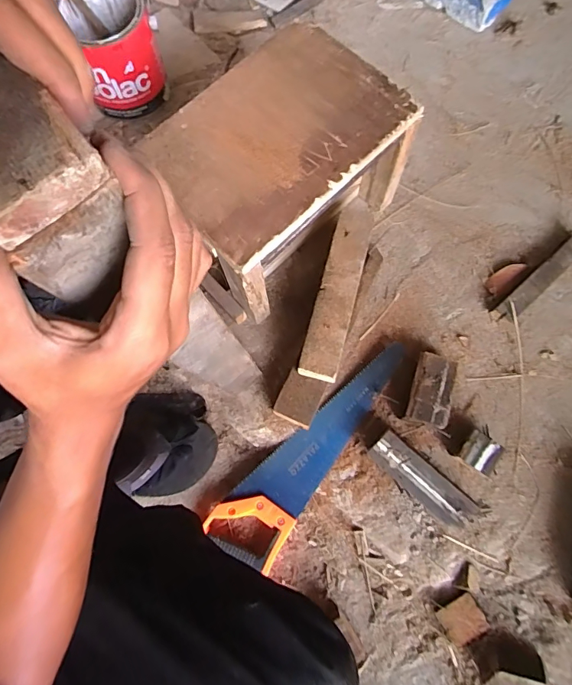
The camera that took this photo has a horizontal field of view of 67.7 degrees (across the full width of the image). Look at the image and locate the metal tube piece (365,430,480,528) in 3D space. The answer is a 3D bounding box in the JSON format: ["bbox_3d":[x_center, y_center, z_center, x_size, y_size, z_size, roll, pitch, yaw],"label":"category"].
[{"bbox_3d":[0.198,0.199,0.616,0.170,0.043,0.054,40,79,11],"label":"metal tube piece"}]

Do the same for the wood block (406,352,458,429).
[{"bbox_3d":[0.221,0.070,0.646,0.059,0.041,0.101,17,75,6],"label":"wood block"}]

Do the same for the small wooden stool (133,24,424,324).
[{"bbox_3d":[-0.016,-0.235,0.645,0.329,0.219,0.220,-43,78,-10],"label":"small wooden stool"}]

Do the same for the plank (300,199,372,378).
[{"bbox_3d":[0.082,-0.087,0.643,0.055,0.021,0.289,15,75,5],"label":"plank"}]

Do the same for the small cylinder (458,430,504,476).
[{"bbox_3d":[0.282,0.161,0.625,0.048,0.035,0.049,38,78,10],"label":"small cylinder"}]

